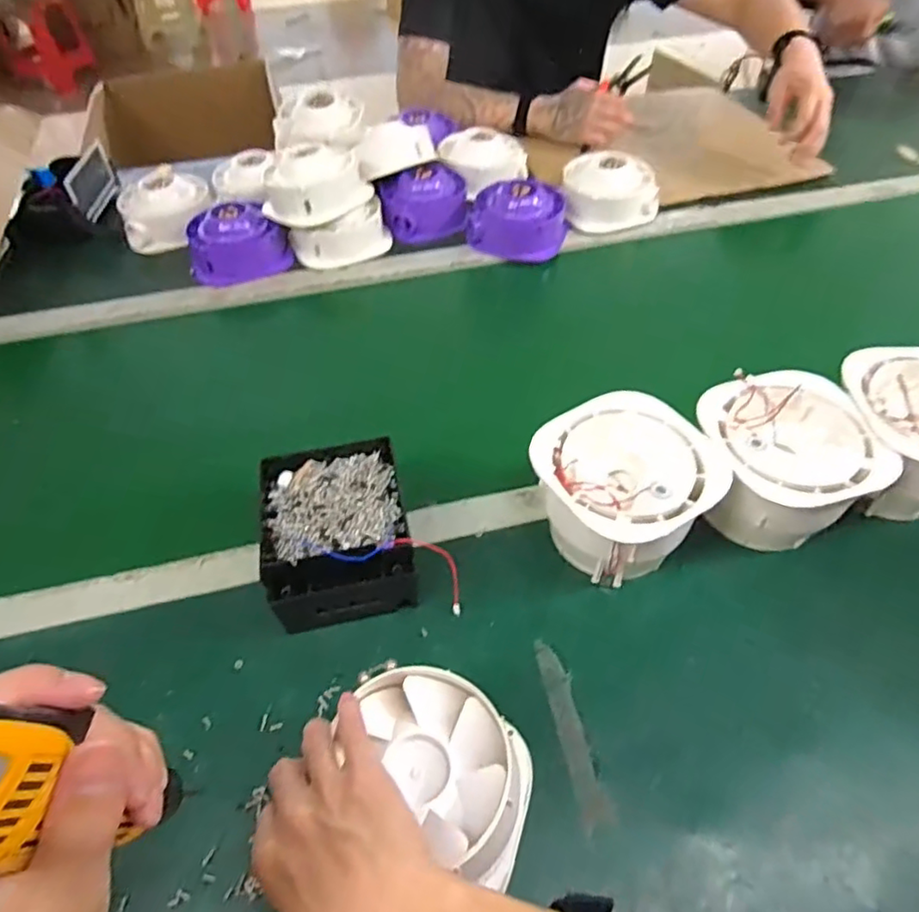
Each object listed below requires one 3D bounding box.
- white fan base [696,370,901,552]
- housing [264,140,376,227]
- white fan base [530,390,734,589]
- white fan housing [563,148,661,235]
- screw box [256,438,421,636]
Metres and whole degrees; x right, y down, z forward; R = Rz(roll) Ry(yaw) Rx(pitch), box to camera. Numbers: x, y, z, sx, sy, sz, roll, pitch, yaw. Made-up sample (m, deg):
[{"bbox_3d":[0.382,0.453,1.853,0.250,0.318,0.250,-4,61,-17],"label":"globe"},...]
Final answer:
[{"bbox_3d":[0.278,0.012,0.558,0.144,0.111,0.138,-5,50,-1],"label":"white fan base"},{"bbox_3d":[-0.201,-0.378,0.851,0.112,0.070,0.117,27,56,24],"label":"housing"},{"bbox_3d":[0.139,0.032,0.546,0.139,0.102,0.138,-2,50,2],"label":"white fan base"},{"bbox_3d":[0.225,-0.390,0.921,0.140,0.080,0.109,7,50,9],"label":"white fan housing"},{"bbox_3d":[-0.106,0.067,0.546,0.119,0.070,0.148,-11,50,-6],"label":"screw box"}]

